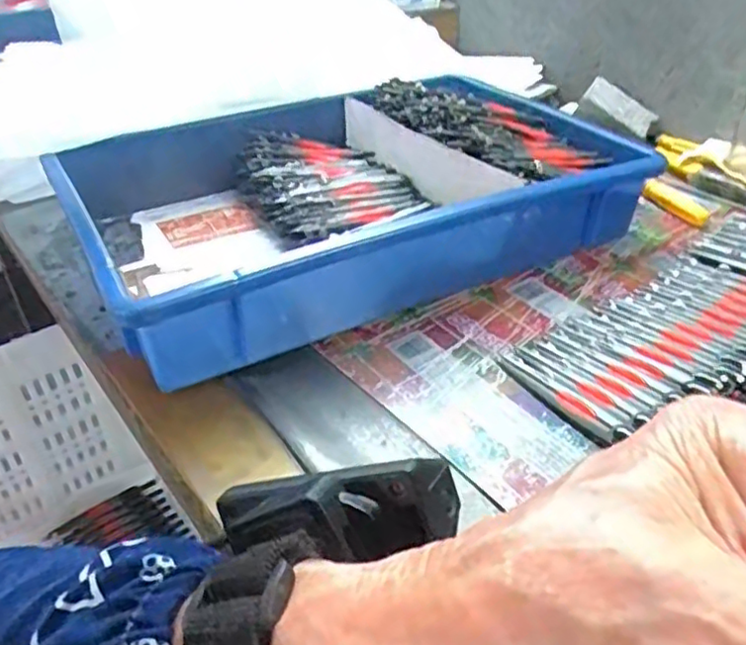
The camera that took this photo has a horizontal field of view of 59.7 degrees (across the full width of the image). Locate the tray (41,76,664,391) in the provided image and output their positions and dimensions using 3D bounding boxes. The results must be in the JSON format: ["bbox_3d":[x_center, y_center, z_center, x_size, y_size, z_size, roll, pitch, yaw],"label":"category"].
[{"bbox_3d":[-0.026,-0.110,0.535,0.405,0.085,0.290,-19,41,-24],"label":"tray"}]

